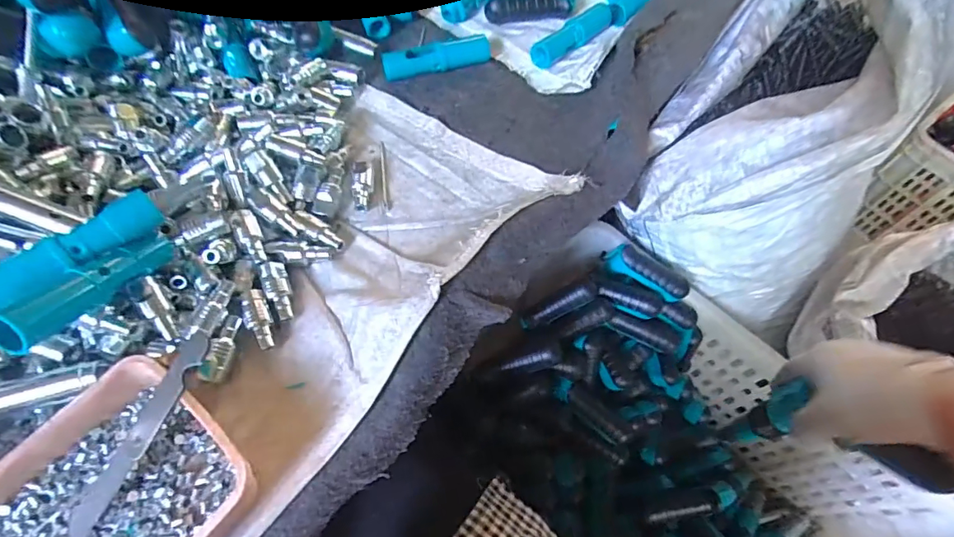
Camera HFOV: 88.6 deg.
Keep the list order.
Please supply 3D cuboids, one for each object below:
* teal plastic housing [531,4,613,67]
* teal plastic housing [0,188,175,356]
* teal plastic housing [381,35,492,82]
[{"bbox_3d":[0.117,-0.278,0.580,0.131,0.029,0.026,-38,69,-22],"label":"teal plastic housing"},{"bbox_3d":[-0.277,-0.001,0.335,0.068,0.055,0.126,20,44,7],"label":"teal plastic housing"},{"bbox_3d":[-0.045,-0.239,0.551,0.117,0.028,0.029,-13,62,-11],"label":"teal plastic housing"}]

